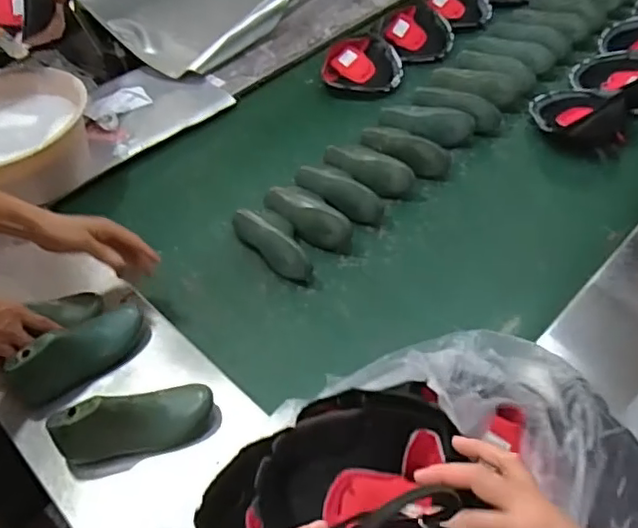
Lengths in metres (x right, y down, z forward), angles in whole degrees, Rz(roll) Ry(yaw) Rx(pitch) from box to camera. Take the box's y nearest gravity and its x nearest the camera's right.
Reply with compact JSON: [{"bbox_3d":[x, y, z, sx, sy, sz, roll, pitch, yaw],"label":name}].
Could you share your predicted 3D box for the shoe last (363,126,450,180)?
[{"bbox_3d":[0.152,-0.213,1.075,0.178,0.054,0.074,24,55,24],"label":"shoe last"}]

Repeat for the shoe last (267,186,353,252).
[{"bbox_3d":[-0.019,-0.080,0.984,0.062,0.051,0.169,-36,55,-24],"label":"shoe last"}]

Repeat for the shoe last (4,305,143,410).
[{"bbox_3d":[-0.321,0.116,0.797,0.177,0.090,0.063,-38,56,-25],"label":"shoe last"}]

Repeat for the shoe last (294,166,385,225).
[{"bbox_3d":[0.026,-0.120,1.013,0.179,0.056,0.047,30,58,28],"label":"shoe last"}]

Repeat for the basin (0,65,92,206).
[{"bbox_3d":[-0.533,-0.226,1.066,0.282,0.119,0.258,-3,48,3],"label":"basin"}]

